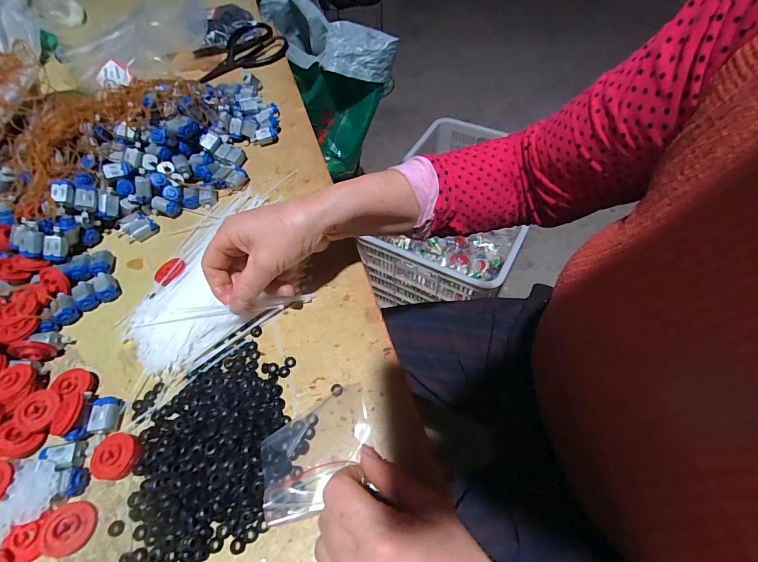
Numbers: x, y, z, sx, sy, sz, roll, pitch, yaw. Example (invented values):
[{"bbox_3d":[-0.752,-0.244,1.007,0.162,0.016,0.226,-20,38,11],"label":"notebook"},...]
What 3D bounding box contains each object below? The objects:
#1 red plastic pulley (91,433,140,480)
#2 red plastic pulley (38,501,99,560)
[{"bbox_3d":[-0.204,0.134,0.283,0.029,0.012,0.037,-24,58,-14],"label":"red plastic pulley"},{"bbox_3d":[-0.219,0.174,0.258,0.032,0.004,0.033,1,47,-20],"label":"red plastic pulley"}]

